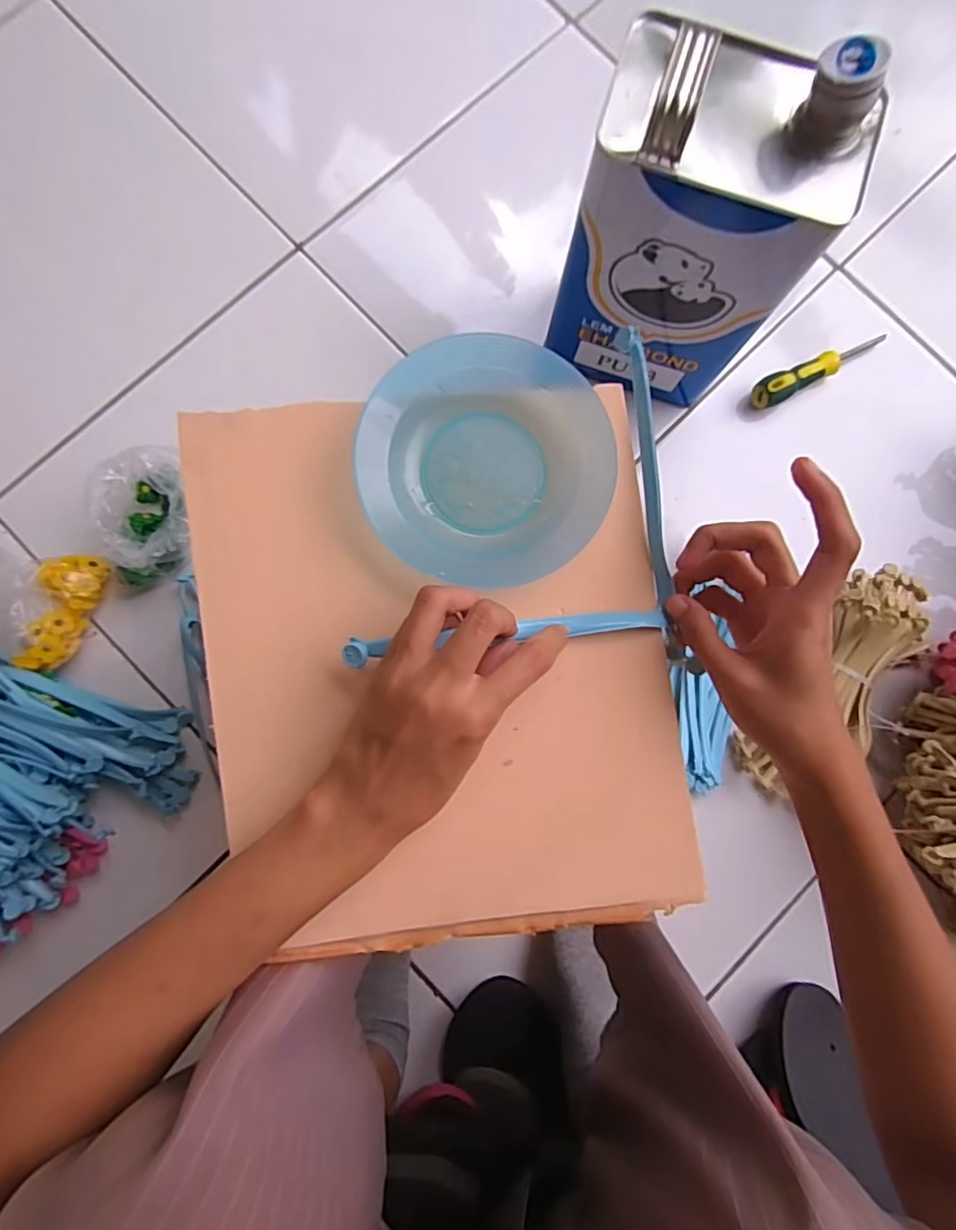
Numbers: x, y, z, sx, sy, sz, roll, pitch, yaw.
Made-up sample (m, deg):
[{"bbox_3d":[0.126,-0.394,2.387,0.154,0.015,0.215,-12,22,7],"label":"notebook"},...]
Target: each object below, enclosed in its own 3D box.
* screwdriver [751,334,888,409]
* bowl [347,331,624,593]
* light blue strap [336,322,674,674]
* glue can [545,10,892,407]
[{"bbox_3d":[0.350,-0.255,0.583,0.160,0.026,0.028,-29,86,-5],"label":"screwdriver"},{"bbox_3d":[0.004,-0.079,0.300,0.124,0.023,0.128,0,84,-2],"label":"bowl"},{"bbox_3d":[0.052,-0.032,0.299,0.115,0.023,0.233,40,84,2],"label":"light blue strap"},{"bbox_3d":[0.160,-0.290,0.452,0.163,0.259,0.103,18,84,0],"label":"glue can"}]

